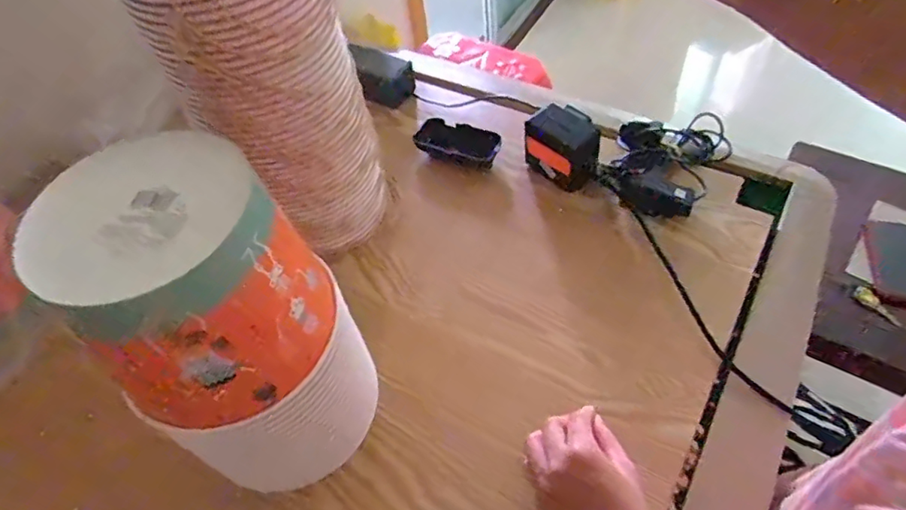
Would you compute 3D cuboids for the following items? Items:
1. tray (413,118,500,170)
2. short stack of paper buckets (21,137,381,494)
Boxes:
[{"bbox_3d":[0.006,-0.143,0.695,0.102,0.015,0.056,15,58,15],"label":"tray"},{"bbox_3d":[-0.143,0.061,0.403,0.152,0.278,0.151,-38,61,-20],"label":"short stack of paper buckets"}]

